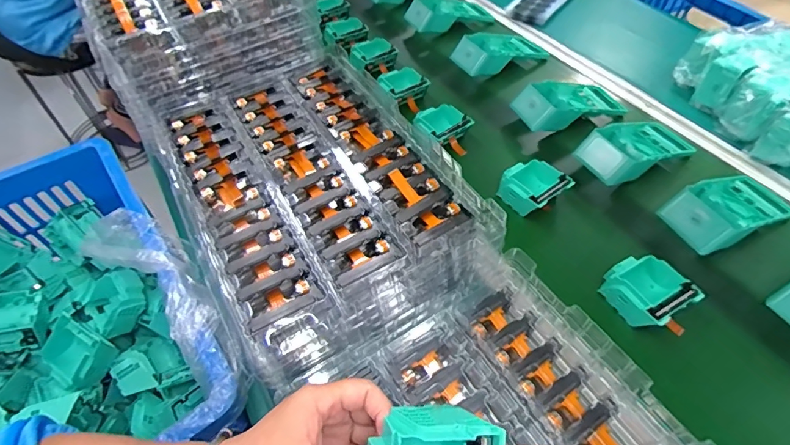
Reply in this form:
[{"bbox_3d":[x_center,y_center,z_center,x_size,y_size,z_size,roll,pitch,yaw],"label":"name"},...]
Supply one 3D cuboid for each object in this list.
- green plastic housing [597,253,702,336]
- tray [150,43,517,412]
[{"bbox_3d":[0.291,0.083,0.489,0.077,0.037,0.093,-23,54,-16],"label":"green plastic housing"},{"bbox_3d":[-0.100,-0.051,0.494,0.271,0.056,0.415,-27,56,-19],"label":"tray"}]

